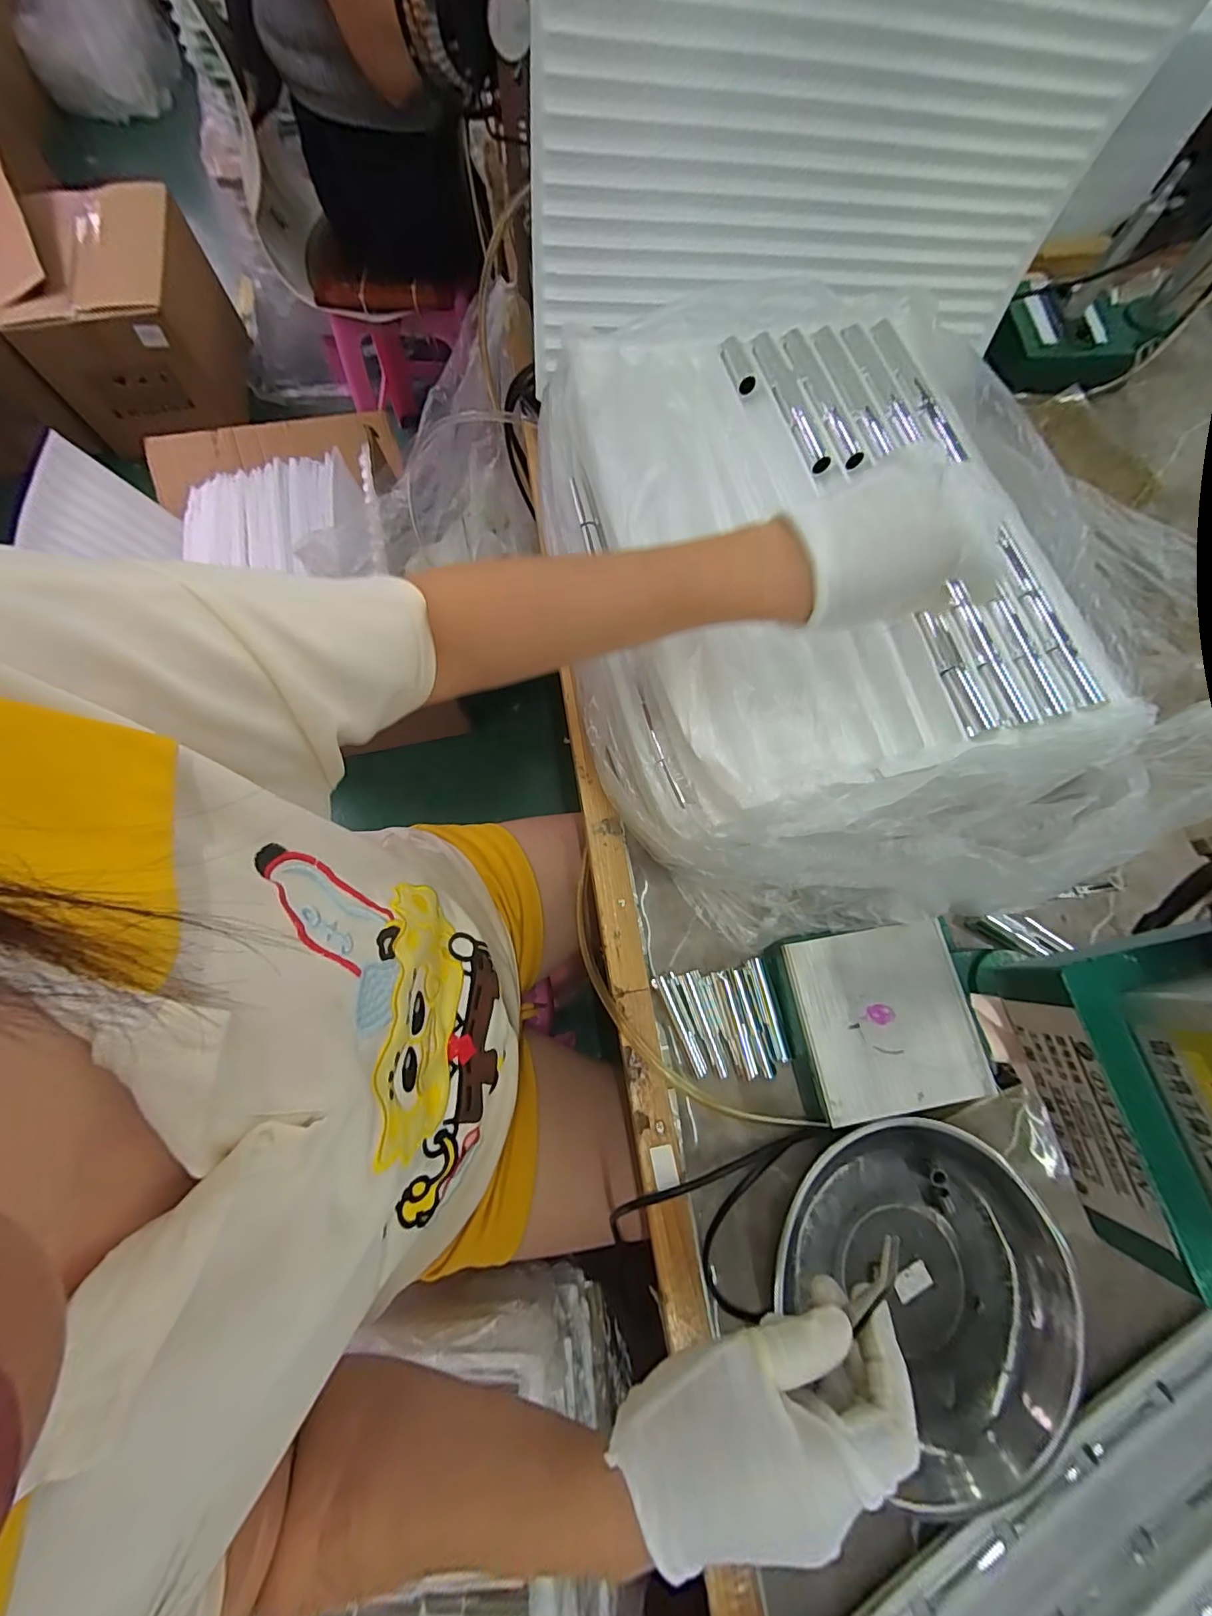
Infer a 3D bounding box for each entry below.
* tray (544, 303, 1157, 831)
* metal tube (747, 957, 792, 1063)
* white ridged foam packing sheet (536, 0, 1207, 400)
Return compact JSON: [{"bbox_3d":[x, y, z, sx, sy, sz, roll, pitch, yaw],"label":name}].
[{"bbox_3d":[0.149,-0.211,0.399,0.363,0.081,0.421,-10,74,-5],"label":"tray"},{"bbox_3d":[0.127,0.157,0.398,0.012,0.007,0.077,-12,75,-6],"label":"metal tube"},{"bbox_3d":[0.187,-0.524,0.402,0.489,0.282,0.048,-7,73,-9],"label":"white ridged foam packing sheet"}]

